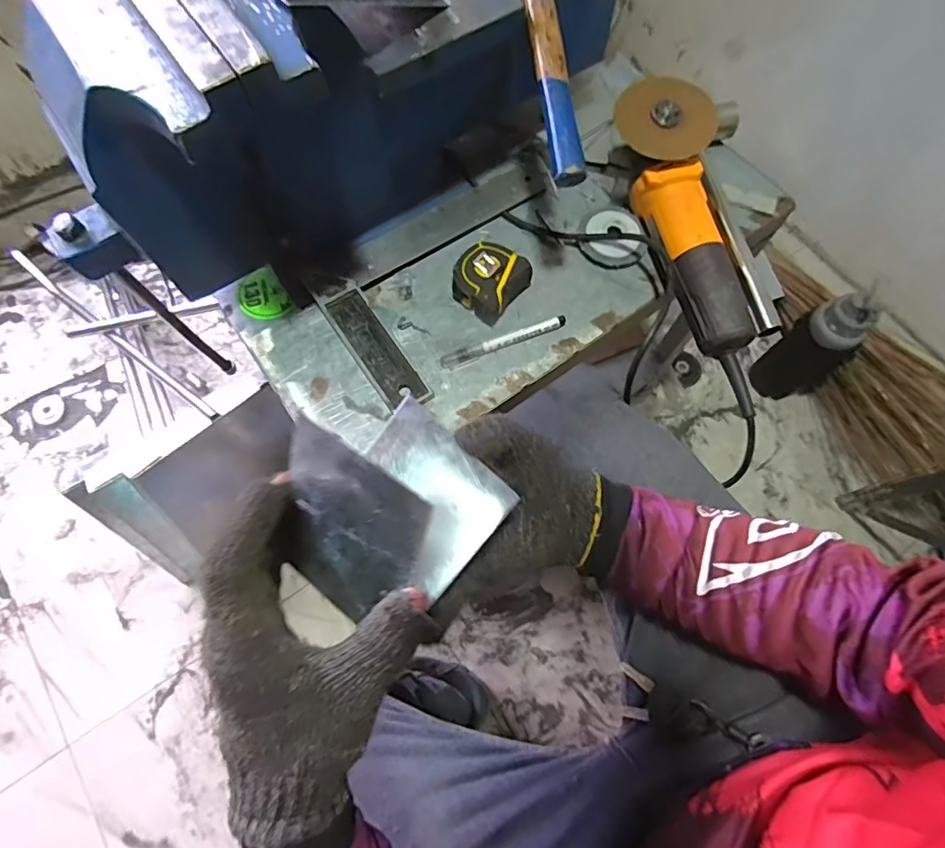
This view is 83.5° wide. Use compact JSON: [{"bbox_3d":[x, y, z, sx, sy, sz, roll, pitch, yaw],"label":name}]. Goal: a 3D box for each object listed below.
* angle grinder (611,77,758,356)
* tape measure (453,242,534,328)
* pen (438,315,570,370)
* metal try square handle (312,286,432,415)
[{"bbox_3d":[0.221,-0.205,0.544,0.096,0.074,0.279,-13,84,-6],"label":"angle grinder"},{"bbox_3d":[0.018,-0.152,0.555,0.068,0.032,0.072,38,74,11],"label":"tape measure"},{"bbox_3d":[0.032,-0.086,0.546,0.136,0.012,0.016,-21,72,-9],"label":"pen"},{"bbox_3d":[-0.098,-0.076,0.533,0.044,0.012,0.145,-32,75,-12],"label":"metal try square handle"}]

